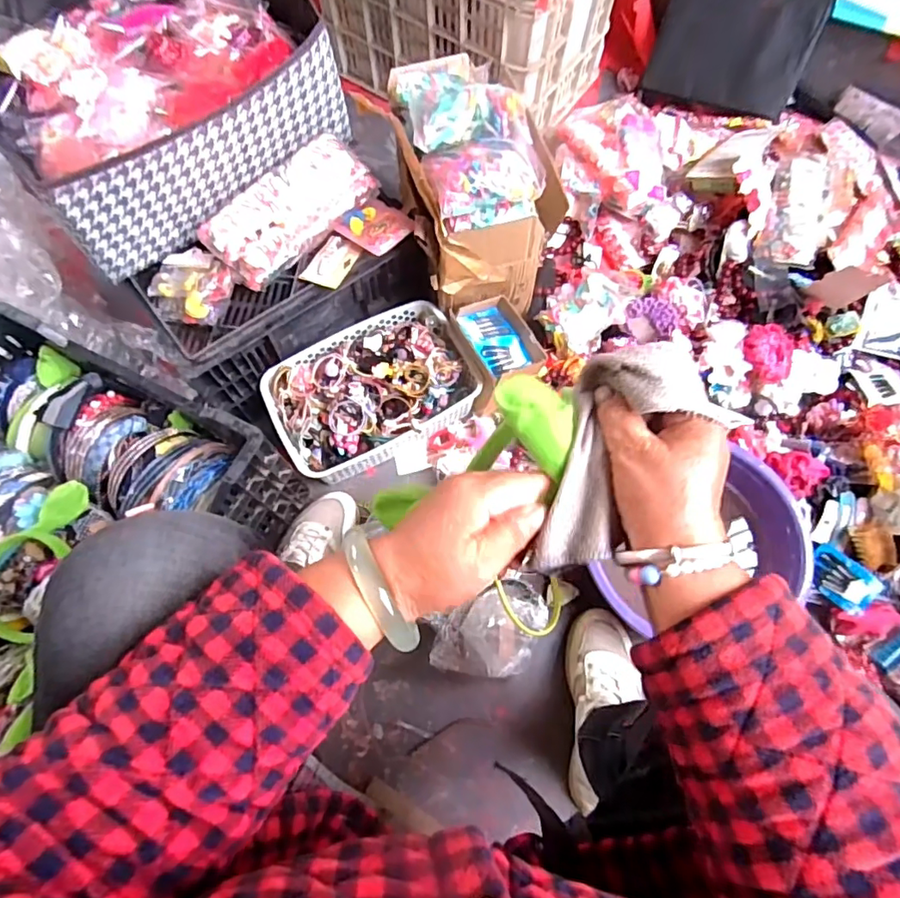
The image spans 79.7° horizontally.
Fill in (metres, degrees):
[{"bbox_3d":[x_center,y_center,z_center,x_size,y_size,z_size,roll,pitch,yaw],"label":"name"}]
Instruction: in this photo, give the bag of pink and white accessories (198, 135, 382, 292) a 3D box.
[{"bbox_3d":[-0.211,-0.319,0.723,0.239,0.069,0.097,-42,76,-14],"label":"bag of pink and white accessories"}]

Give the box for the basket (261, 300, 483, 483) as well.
[{"bbox_3d":[-0.117,-0.095,0.816,0.293,0.084,0.204,-27,73,-10],"label":"basket"}]

